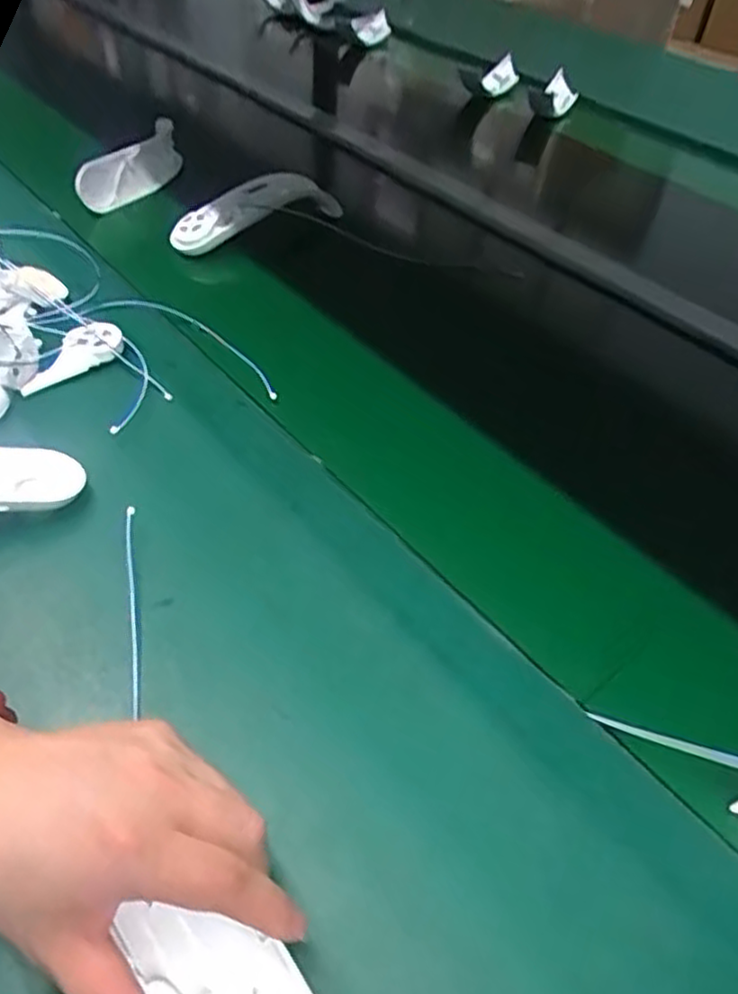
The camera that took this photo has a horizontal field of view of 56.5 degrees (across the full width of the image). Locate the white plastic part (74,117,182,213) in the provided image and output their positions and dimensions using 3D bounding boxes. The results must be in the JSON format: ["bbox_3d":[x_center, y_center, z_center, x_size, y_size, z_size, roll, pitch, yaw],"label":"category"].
[{"bbox_3d":[-0.286,-0.413,0.848,0.052,0.047,0.187,17,47,7],"label":"white plastic part"}]

